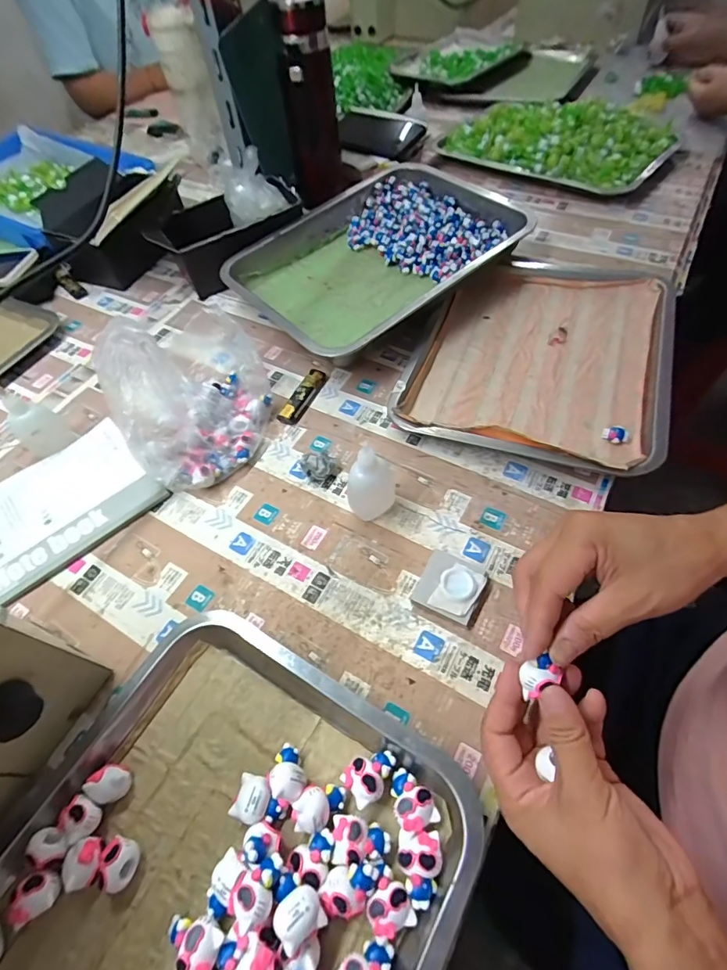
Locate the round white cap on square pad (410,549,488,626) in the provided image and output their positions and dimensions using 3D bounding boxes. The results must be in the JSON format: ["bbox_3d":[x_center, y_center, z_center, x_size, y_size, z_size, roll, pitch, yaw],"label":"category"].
[{"bbox_3d":[0.072,0.083,0.375,0.049,0.015,0.050,23,61,18],"label":"round white cap on square pad"}]

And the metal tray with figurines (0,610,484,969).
[{"bbox_3d":[-0.113,0.270,0.255,0.268,0.035,0.351,25,62,19],"label":"metal tray with figurines"}]

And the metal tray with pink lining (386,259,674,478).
[{"bbox_3d":[0.198,-0.151,0.515,0.262,0.043,0.306,18,60,15],"label":"metal tray with pink lining"}]

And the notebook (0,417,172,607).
[{"bbox_3d":[-0.317,0.025,0.457,0.191,0.008,0.139,-40,63,-20],"label":"notebook"}]

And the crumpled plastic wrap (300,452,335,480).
[{"bbox_3d":[-0.047,-0.018,0.459,0.031,0.018,0.027,23,61,17],"label":"crumpled plastic wrap"}]

